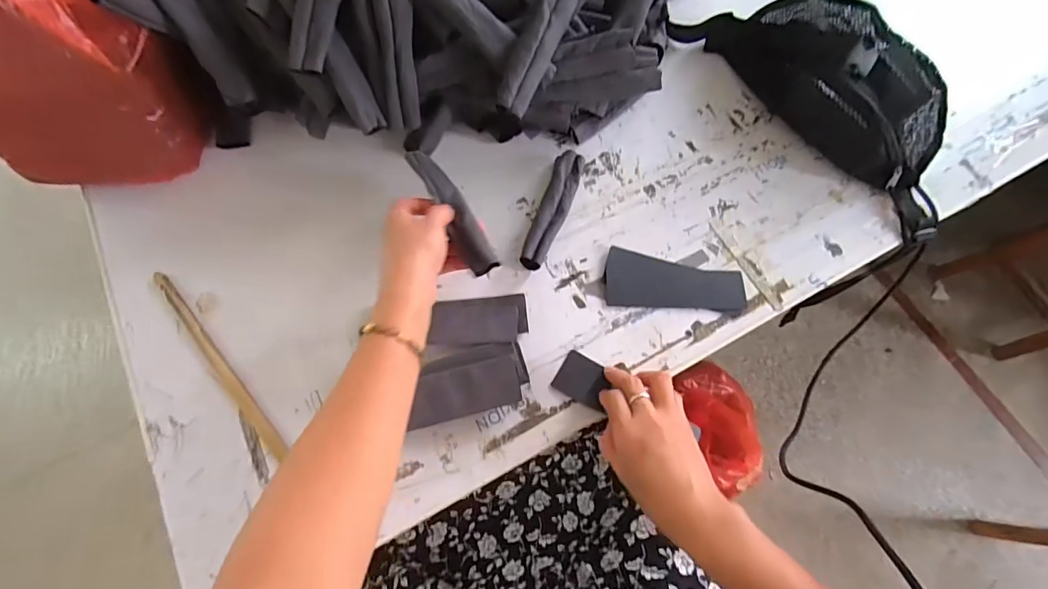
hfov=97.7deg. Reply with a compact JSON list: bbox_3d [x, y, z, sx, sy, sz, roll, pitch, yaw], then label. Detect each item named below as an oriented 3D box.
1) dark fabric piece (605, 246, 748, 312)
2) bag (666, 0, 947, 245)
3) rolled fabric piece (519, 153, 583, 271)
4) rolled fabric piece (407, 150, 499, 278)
[{"bbox_3d":[0.164,-0.015,0.498,0.147,0.005,0.062,3,70,0],"label":"dark fabric piece"},{"bbox_3d":[0.370,-0.251,0.538,0.133,0.089,0.387,-36,75,-12],"label":"bag"},{"bbox_3d":[0.033,-0.094,0.517,0.033,0.021,0.150,18,71,6],"label":"rolled fabric piece"},{"bbox_3d":[-0.070,-0.086,0.459,0.031,0.021,0.147,-28,73,-10],"label":"rolled fabric piece"}]

